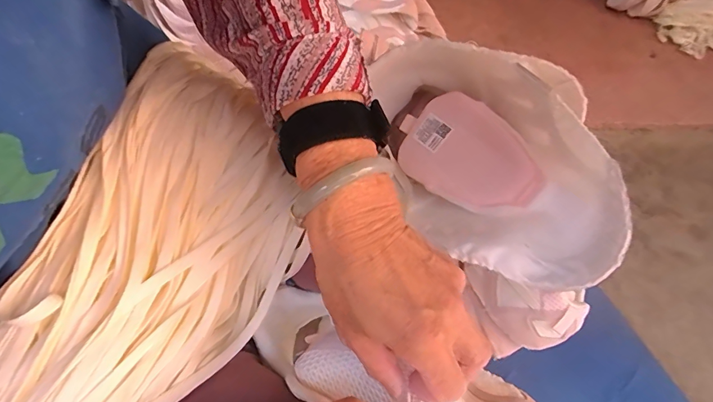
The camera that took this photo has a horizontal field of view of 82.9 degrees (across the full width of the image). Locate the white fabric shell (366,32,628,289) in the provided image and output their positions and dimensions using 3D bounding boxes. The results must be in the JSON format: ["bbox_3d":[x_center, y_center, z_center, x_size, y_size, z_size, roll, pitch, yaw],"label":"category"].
[{"bbox_3d":[0.083,-0.036,0.285,0.080,0.111,0.207,-15,64,-12],"label":"white fabric shell"}]

